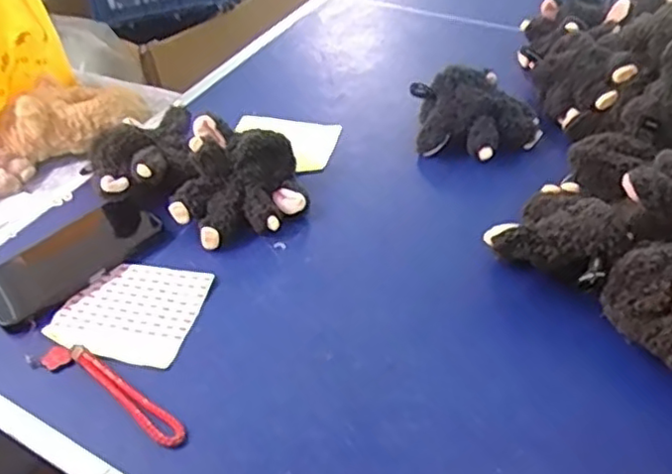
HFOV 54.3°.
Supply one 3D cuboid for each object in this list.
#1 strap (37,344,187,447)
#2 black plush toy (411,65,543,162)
[{"bbox_3d":[-0.170,0.116,0.496,0.141,0.012,0.026,23,50,28],"label":"strap"},{"bbox_3d":[0.147,-0.129,0.690,0.135,0.063,0.094,4,44,11],"label":"black plush toy"}]

